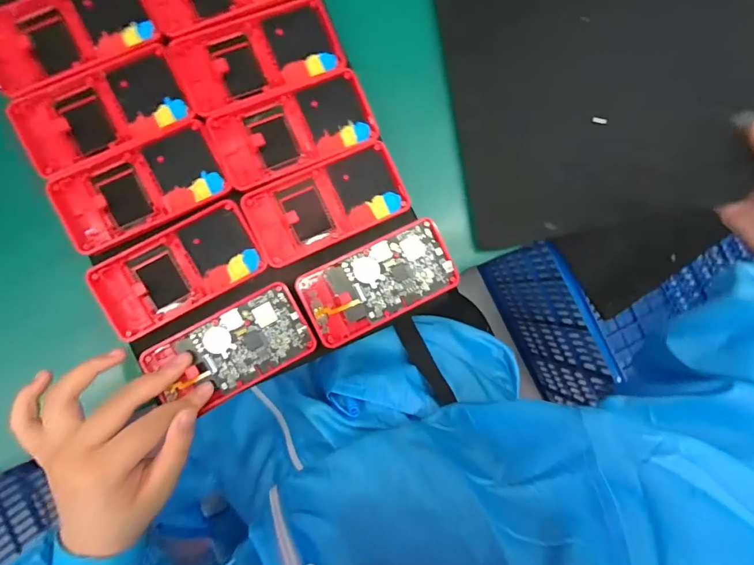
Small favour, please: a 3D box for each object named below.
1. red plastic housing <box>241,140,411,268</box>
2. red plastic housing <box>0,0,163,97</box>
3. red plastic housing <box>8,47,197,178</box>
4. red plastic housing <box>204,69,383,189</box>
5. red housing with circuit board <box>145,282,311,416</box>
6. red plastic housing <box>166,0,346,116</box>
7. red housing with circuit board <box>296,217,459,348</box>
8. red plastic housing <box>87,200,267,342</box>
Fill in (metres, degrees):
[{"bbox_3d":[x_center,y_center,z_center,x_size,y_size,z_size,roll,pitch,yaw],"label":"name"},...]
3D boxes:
[{"bbox_3d":[-0.039,-0.063,0.313,0.121,0.012,0.061,-25,94,-7],"label":"red plastic housing"},{"bbox_3d":[-0.227,-0.185,0.297,0.118,0.023,0.063,-24,94,-7],"label":"red plastic housing"},{"bbox_3d":[-0.205,-0.130,0.301,0.121,0.016,0.062,-26,94,-7],"label":"red plastic housing"},{"bbox_3d":[-0.064,-0.120,0.313,0.120,0.013,0.062,-24,94,-7],"label":"red plastic housing"},{"bbox_3d":[-0.110,0.052,0.307,0.118,0.011,0.062,-30,88,-5],"label":"red housing with circuit board"},{"bbox_3d":[-0.092,-0.178,0.315,0.125,0.021,0.062,-24,94,-7],"label":"red plastic housing"},{"bbox_3d":[0.002,-0.001,0.317,0.120,0.011,0.060,-26,94,-7],"label":"red housing with circuit board"},{"bbox_3d":[-0.150,-0.010,0.307,0.119,0.018,0.059,-29,95,-7],"label":"red plastic housing"}]

